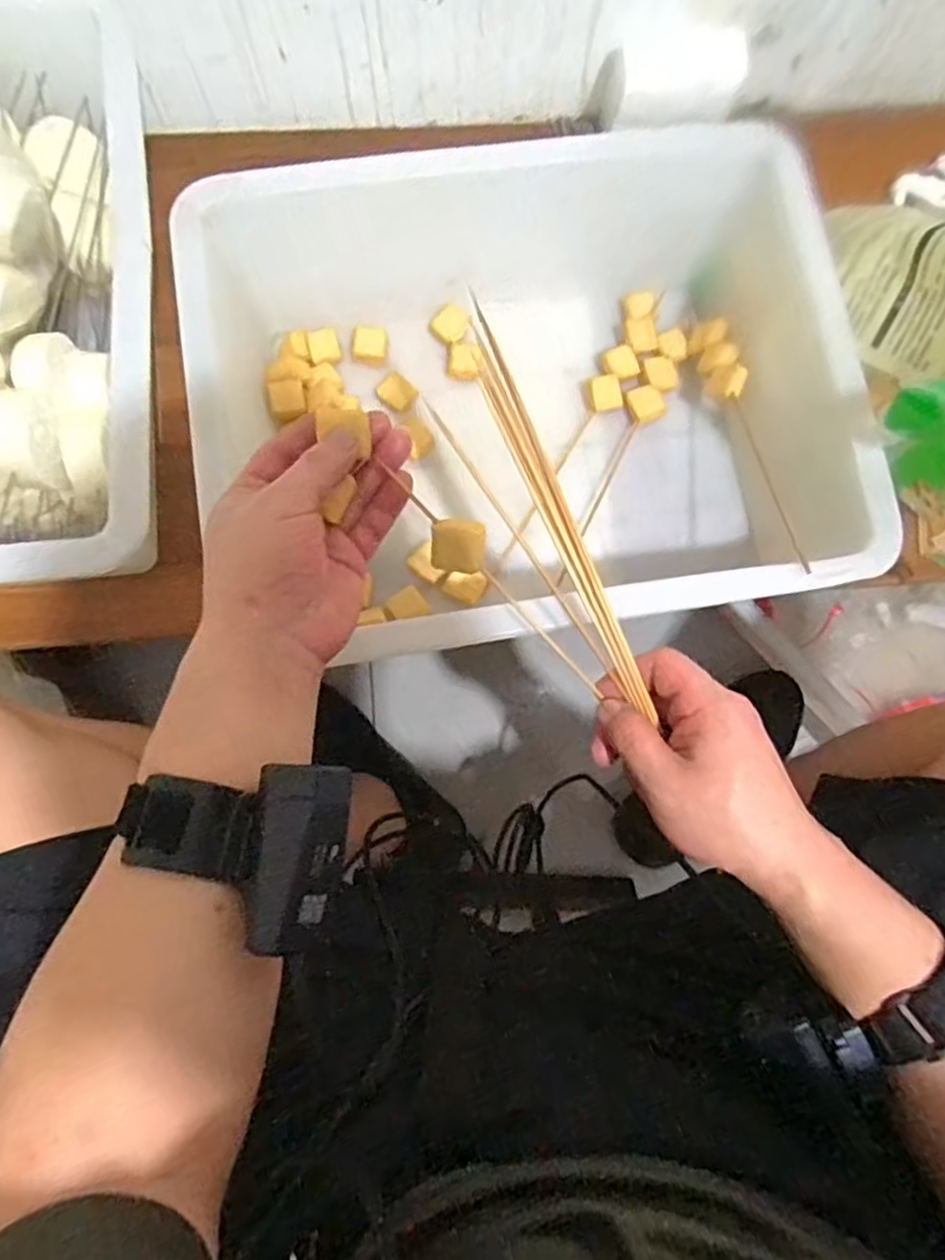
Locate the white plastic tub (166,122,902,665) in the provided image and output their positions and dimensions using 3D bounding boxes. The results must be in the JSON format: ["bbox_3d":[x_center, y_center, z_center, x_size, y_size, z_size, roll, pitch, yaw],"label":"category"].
[{"bbox_3d":[0.032,-0.171,0.496,0.407,0.134,0.292,-5,80,-2],"label":"white plastic tub"}]

